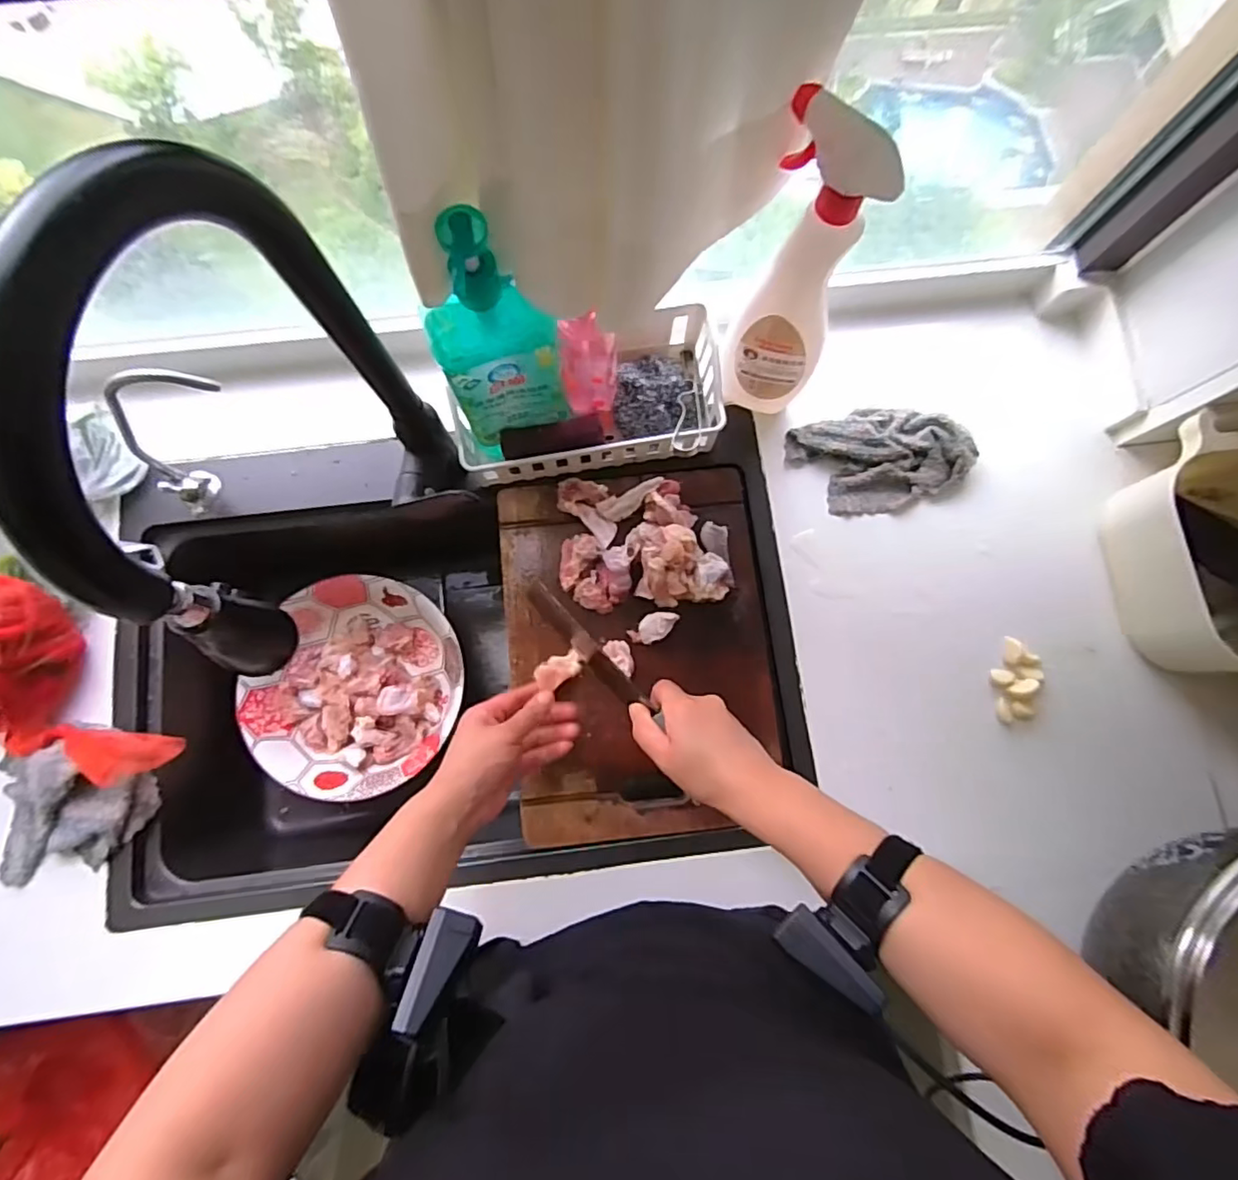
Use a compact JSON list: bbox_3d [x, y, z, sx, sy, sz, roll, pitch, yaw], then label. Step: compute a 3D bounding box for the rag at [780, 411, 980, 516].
[{"bbox_3d":[0.278,-0.138,0.625,0.185,0.020,0.109,-2,80,-2],"label":"rag"}]

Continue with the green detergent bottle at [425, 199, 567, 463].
[{"bbox_3d":[-0.099,-0.192,0.497,0.097,0.282,0.055,-10,80,-3],"label":"green detergent bottle"}]

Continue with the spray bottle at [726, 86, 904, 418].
[{"bbox_3d":[0.146,-0.246,0.498,0.093,0.288,0.057,25,80,3],"label":"spray bottle"}]

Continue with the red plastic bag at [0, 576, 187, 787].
[{"bbox_3d":[-0.518,0.115,0.530,0.115,0.091,0.195,-44,84,-8],"label":"red plastic bag"}]

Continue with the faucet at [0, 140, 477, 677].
[{"bbox_3d":[-0.194,-0.069,0.380,0.043,0.379,0.236,14,80,1],"label":"faucet"}]

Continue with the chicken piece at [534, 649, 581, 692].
[{"bbox_3d":[-0.059,0.078,0.581,0.047,0.034,0.028,-30,85,-4],"label":"chicken piece"}]

